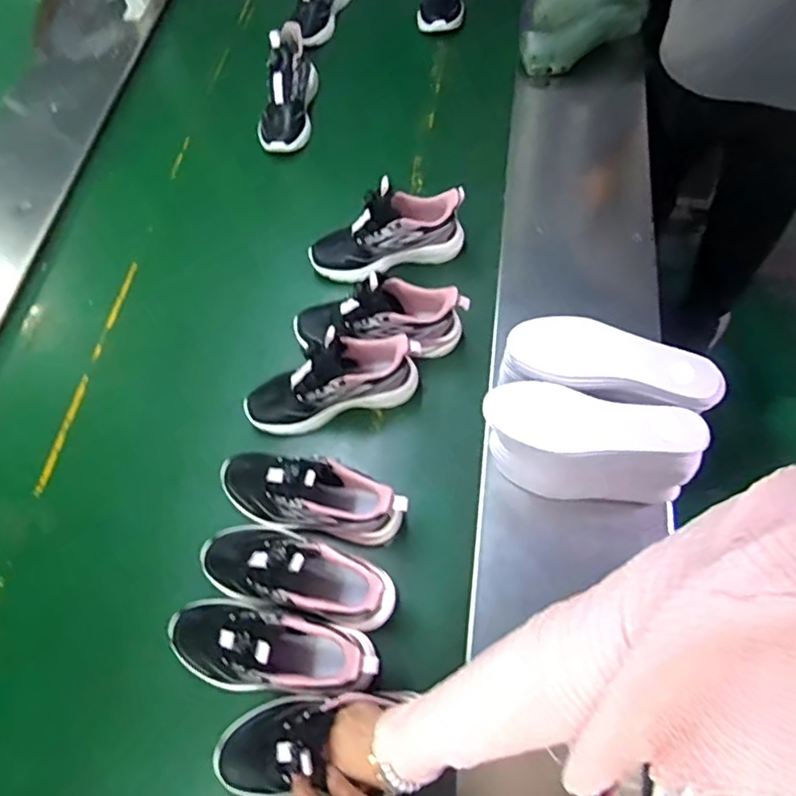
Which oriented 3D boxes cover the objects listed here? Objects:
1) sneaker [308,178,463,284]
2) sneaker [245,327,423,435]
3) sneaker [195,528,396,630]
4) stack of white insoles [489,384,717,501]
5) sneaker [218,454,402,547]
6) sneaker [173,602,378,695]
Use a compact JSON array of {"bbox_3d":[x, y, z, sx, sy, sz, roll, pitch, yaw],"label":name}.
[{"bbox_3d":[-0.017,-0.258,0.923,0.244,0.137,0.091,-19,64,-5],"label":"sneaker"},{"bbox_3d":[-0.092,-0.019,0.839,0.249,0.139,0.080,-16,64,-4],"label":"sneaker"},{"bbox_3d":[-0.129,0.203,0.711,0.251,0.128,0.090,14,66,11],"label":"sneaker"},{"bbox_3d":[0.221,0.059,0.712,0.236,0.142,0.080,12,65,10],"label":"stack of white insoles"},{"bbox_3d":[-0.116,0.121,0.764,0.251,0.123,0.083,10,65,9],"label":"sneaker"},{"bbox_3d":[-0.151,0.287,0.669,0.255,0.128,0.095,11,65,9],"label":"sneaker"}]

